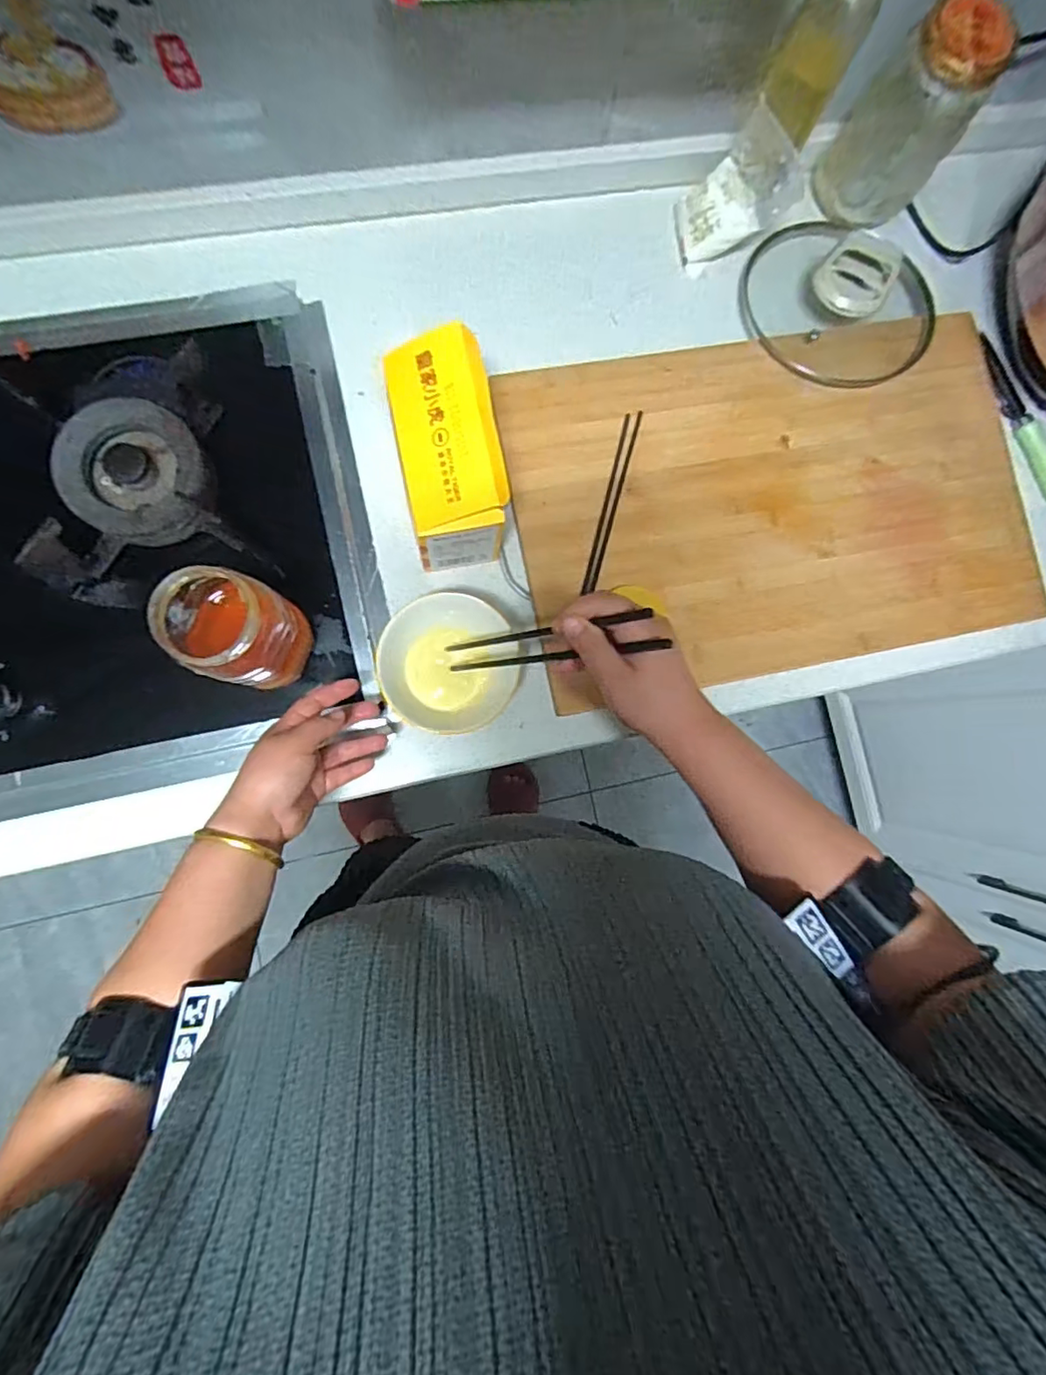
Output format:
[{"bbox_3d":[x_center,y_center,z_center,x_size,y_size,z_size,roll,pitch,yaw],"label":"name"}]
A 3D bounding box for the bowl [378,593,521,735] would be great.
[{"bbox_3d":[-0.065,-0.020,0.539,0.121,0.073,0.116,1,85,-6],"label":"bowl"}]

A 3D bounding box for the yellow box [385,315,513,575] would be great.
[{"bbox_3d":[-0.069,-0.198,0.522,0.084,0.146,0.156,-11,87,-7],"label":"yellow box"}]

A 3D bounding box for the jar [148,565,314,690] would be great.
[{"bbox_3d":[-0.235,-0.042,0.482,0.085,0.146,0.073,15,84,-5],"label":"jar"}]

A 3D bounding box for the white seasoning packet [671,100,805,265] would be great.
[{"bbox_3d":[0.211,-0.498,0.592,0.126,0.038,0.087,-19,108,34],"label":"white seasoning packet"}]

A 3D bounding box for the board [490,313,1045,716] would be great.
[{"bbox_3d":[0.267,-0.192,0.614,0.539,0.029,0.341,-11,86,-7],"label":"board"}]

